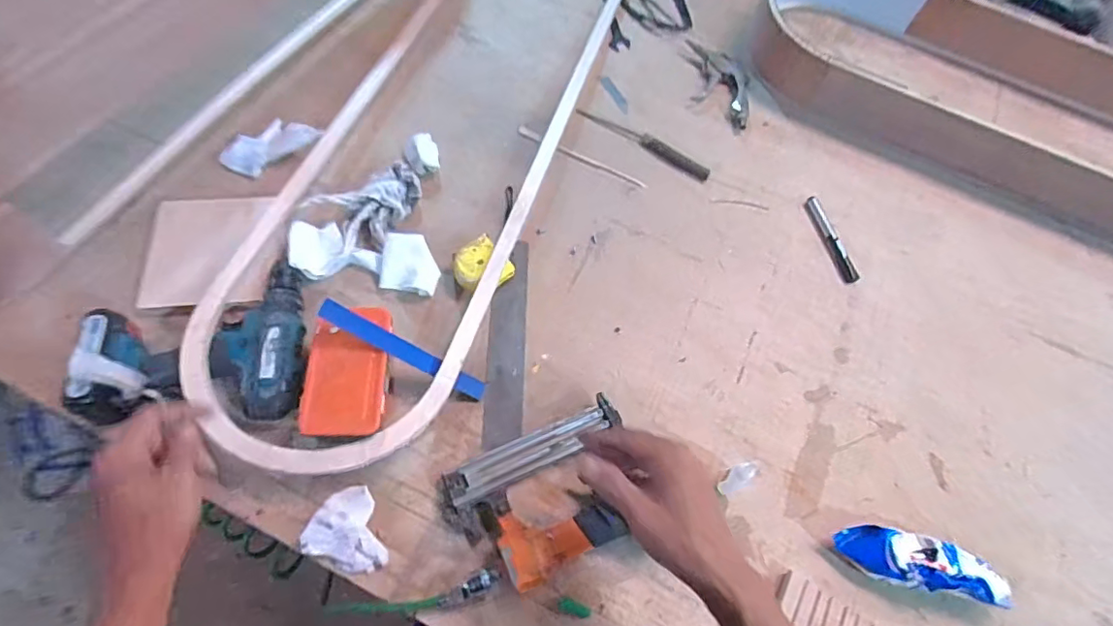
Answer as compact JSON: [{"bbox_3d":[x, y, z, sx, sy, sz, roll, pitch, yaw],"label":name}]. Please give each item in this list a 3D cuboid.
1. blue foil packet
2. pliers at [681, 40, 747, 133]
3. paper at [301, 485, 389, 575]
[{"bbox_3d":[0.397,0.270,0.609,0.186,0.043,0.057,12,63,2],"label":"blue foil packet"},{"bbox_3d":[0.266,-0.382,0.930,0.094,0.012,0.196,0,62,-7],"label":"pliers"},{"bbox_3d":[-0.206,0.221,0.576,0.081,0.020,0.075,22,61,5],"label":"paper"}]

